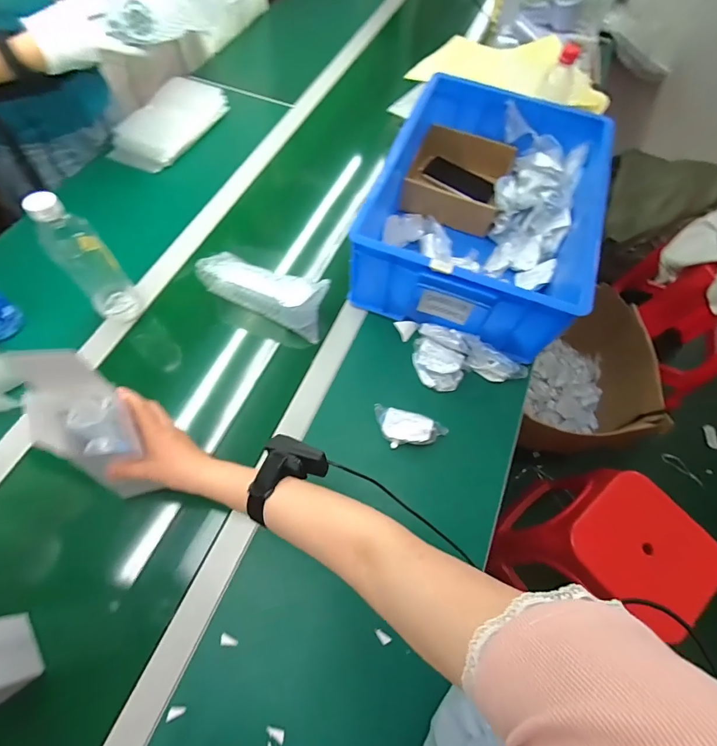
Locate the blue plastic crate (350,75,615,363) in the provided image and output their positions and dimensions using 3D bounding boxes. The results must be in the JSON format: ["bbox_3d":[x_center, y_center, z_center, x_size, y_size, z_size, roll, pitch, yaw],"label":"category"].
[{"bbox_3d":[0.221,-0.283,0.697,0.347,0.160,0.441,19,66,6],"label":"blue plastic crate"}]

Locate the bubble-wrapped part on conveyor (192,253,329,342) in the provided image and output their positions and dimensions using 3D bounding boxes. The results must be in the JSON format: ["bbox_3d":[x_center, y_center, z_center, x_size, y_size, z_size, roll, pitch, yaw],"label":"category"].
[{"bbox_3d":[-0.154,-0.140,0.663,0.210,0.071,0.084,22,66,7],"label":"bubble-wrapped part on conveyor"}]

